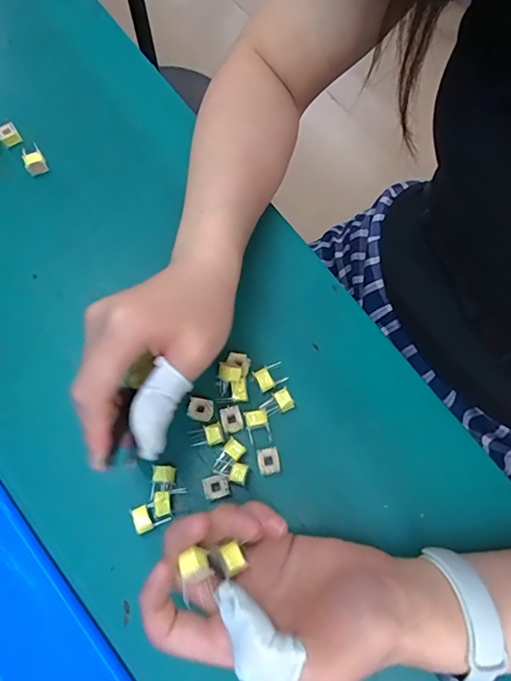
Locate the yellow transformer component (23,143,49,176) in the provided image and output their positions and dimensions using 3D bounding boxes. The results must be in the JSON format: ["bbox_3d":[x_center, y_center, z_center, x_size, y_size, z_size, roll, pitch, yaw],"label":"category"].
[{"bbox_3d":[-0.191,-0.156,0.418,0.017,0.016,0.017,-27,72,-11],"label":"yellow transformer component"}]

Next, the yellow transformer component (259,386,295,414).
[{"bbox_3d":[0.015,0.045,0.339,0.021,0.009,0.015,-28,72,-11],"label":"yellow transformer component"}]

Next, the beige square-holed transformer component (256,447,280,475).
[{"bbox_3d":[0.009,0.085,0.338,0.014,0.020,0.017,-14,70,-6],"label":"beige square-holed transformer component"}]

